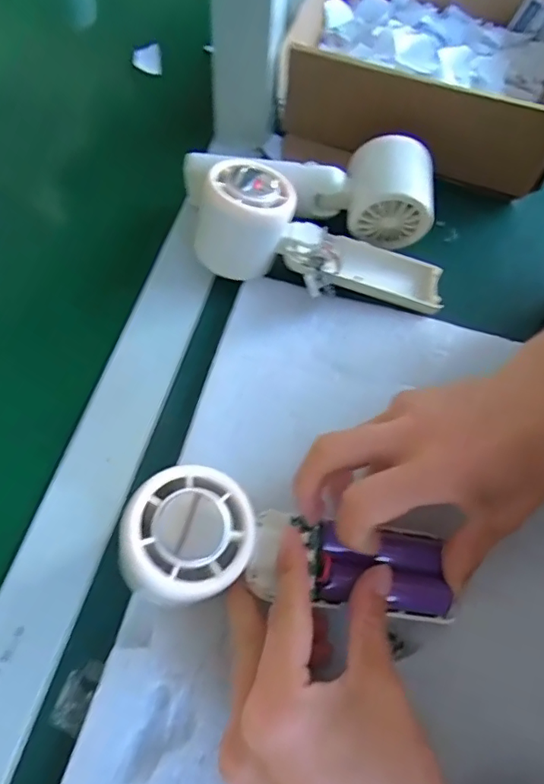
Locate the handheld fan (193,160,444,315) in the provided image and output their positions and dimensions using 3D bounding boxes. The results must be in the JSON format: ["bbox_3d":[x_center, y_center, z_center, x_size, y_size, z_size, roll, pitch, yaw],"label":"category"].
[{"bbox_3d":[0.034,-0.092,0.349,0.167,0.053,0.072,14,61,-13],"label":"handheld fan"}]

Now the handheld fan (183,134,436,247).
[{"bbox_3d":[0.026,-0.143,0.366,0.165,0.050,0.049,9,64,0],"label":"handheld fan"}]

